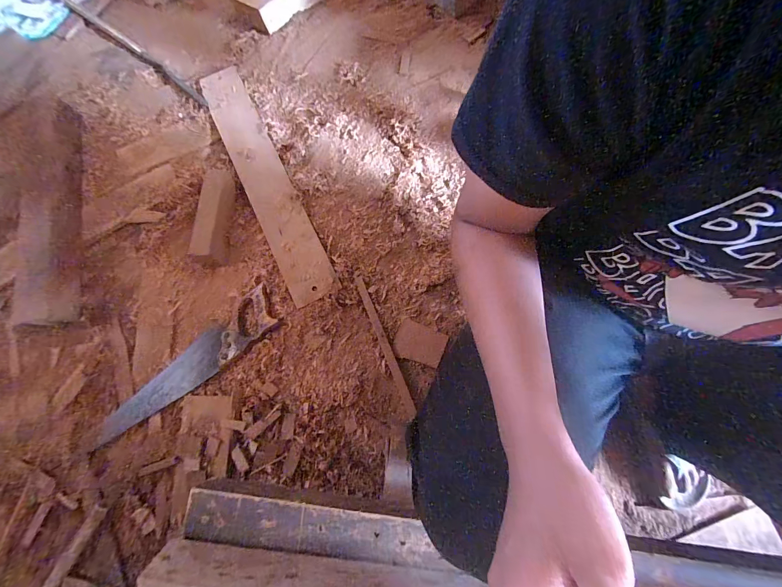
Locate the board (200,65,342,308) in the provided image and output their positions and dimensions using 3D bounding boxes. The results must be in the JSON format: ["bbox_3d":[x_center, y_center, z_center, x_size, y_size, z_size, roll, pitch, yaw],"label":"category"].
[{"bbox_3d":[-0.332,-0.307,0.875,0.119,0.021,0.734,-26,79,-4],"label":"board"}]

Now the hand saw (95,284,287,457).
[{"bbox_3d":[-0.468,0.178,0.770,0.492,0.023,0.118,-39,64,-1],"label":"hand saw"}]

